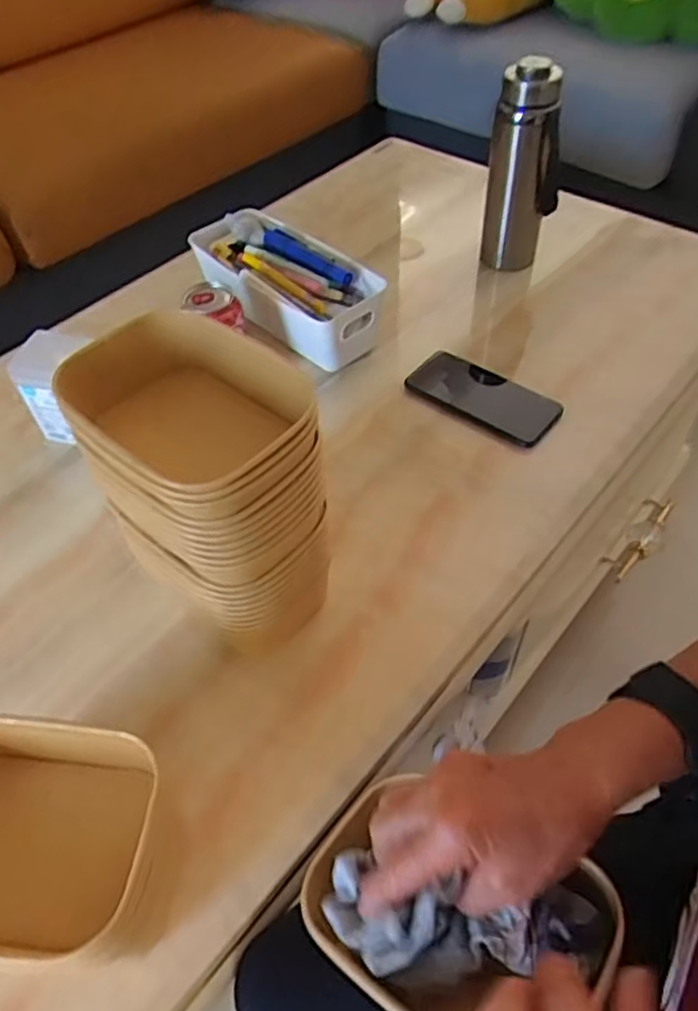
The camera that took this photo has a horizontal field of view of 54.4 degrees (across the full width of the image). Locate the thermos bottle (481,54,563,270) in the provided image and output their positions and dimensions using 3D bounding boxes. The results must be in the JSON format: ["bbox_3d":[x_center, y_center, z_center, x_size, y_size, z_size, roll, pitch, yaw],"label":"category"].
[{"bbox_3d":[0.203,-0.389,0.793,0.078,0.227,0.055,9,53,9],"label":"thermos bottle"}]

